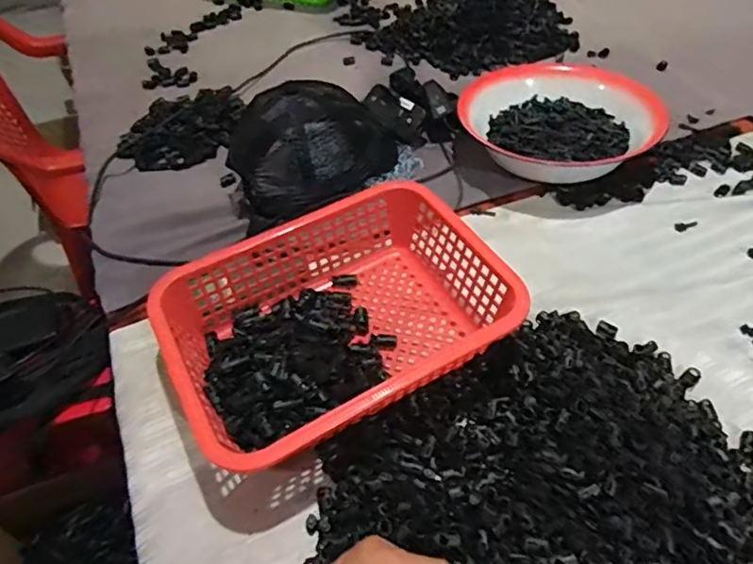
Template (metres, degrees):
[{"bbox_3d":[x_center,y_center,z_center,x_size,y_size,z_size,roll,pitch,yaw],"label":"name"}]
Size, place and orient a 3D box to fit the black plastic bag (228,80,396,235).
[{"bbox_3d":[-0.072,-0.180,0.693,0.218,0.098,0.149,-23,53,-16],"label":"black plastic bag"}]

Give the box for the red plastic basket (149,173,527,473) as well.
[{"bbox_3d":[-0.034,0.035,0.529,0.300,0.076,0.212,-26,54,-18],"label":"red plastic basket"}]

